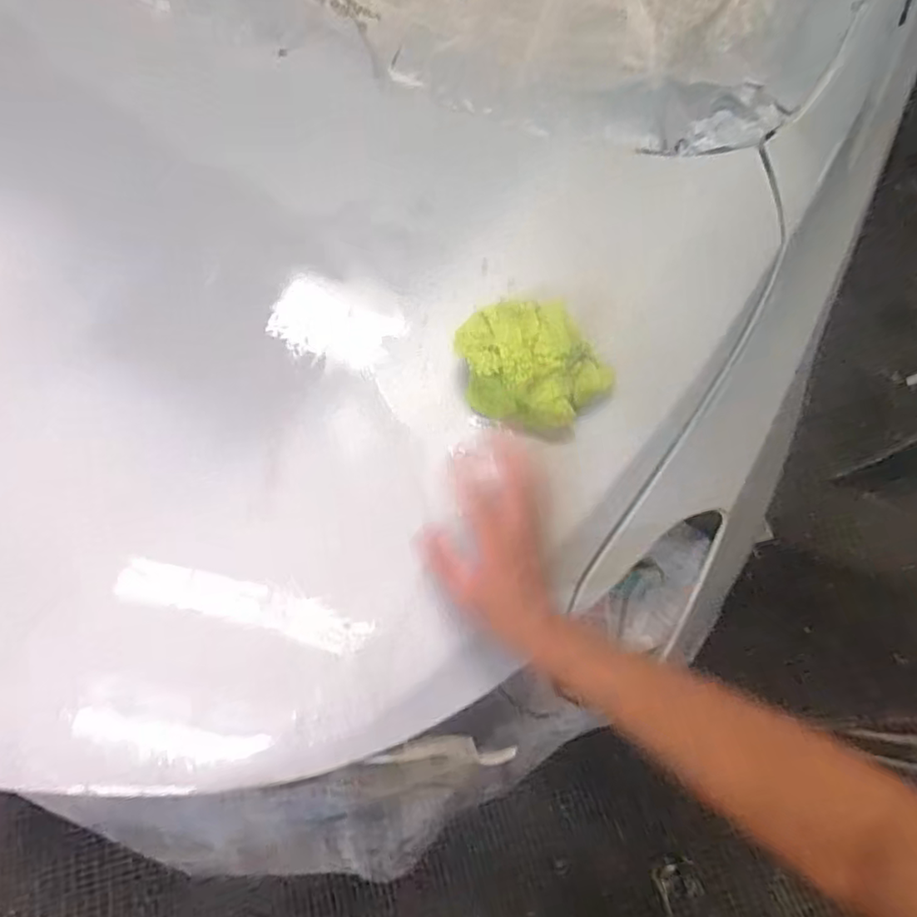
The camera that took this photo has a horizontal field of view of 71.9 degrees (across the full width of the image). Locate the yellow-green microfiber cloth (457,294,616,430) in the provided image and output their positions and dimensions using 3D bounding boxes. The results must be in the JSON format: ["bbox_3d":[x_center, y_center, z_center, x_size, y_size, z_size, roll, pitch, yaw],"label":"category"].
[{"bbox_3d":[0.064,-0.086,0.576,0.136,0.082,0.090,29,65,13],"label":"yellow-green microfiber cloth"}]

